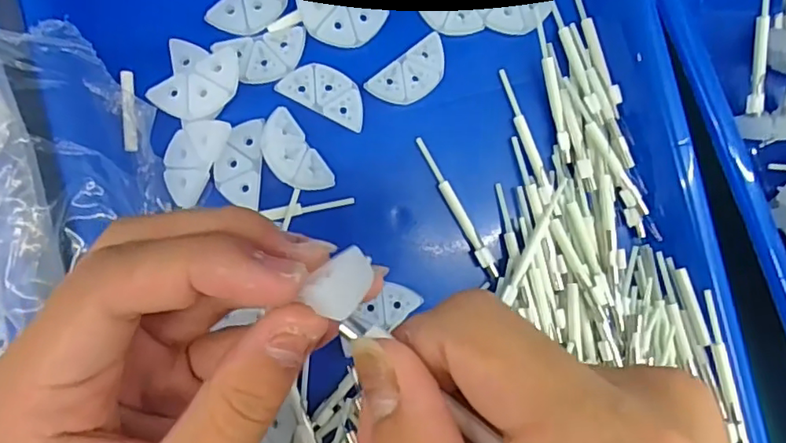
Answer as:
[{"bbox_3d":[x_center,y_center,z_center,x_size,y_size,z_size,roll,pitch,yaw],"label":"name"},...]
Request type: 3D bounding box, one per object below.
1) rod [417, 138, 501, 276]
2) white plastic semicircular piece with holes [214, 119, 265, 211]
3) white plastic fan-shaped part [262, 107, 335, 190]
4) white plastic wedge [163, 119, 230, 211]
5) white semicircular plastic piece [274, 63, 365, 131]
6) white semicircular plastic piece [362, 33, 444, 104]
[{"bbox_3d":[0.029,-0.006,0.255,0.006,0.004,0.068,-27,91,-6],"label":"rod"},{"bbox_3d":[-0.065,-0.025,0.243,0.018,0.008,0.036,6,88,-6],"label":"white plastic semicircular piece with holes"},{"bbox_3d":[-0.043,-0.028,0.243,0.019,0.006,0.038,-35,92,-6],"label":"white plastic fan-shaped part"},{"bbox_3d":[-0.083,-0.026,0.236,0.019,0.005,0.037,26,86,-5],"label":"white plastic wedge"},{"bbox_3d":[-0.028,-0.056,0.246,0.038,0.004,0.019,26,86,-5],"label":"white semicircular plastic piece"},{"bbox_3d":[0.009,-0.064,0.252,0.038,0.004,0.019,-38,92,-6],"label":"white semicircular plastic piece"}]

